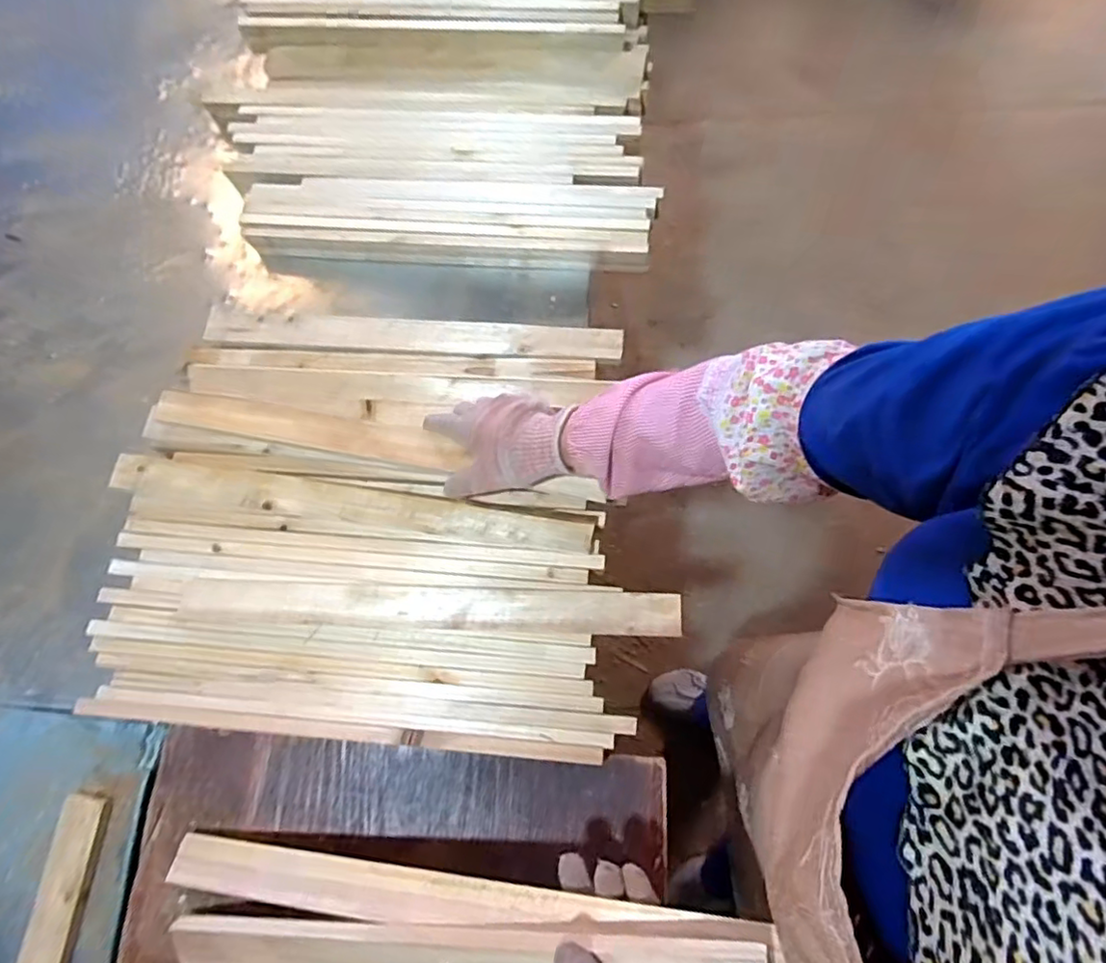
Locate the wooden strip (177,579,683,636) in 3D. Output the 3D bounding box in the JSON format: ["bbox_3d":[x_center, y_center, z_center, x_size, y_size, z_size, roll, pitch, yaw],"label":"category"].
[{"bbox_3d":[-0.122,0.120,0.602,0.484,0.015,0.042,2,70,2],"label":"wooden strip"}]

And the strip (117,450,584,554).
[{"bbox_3d":[-0.207,0.020,0.627,0.491,0.023,0.040,7,75,4],"label":"strip"}]

